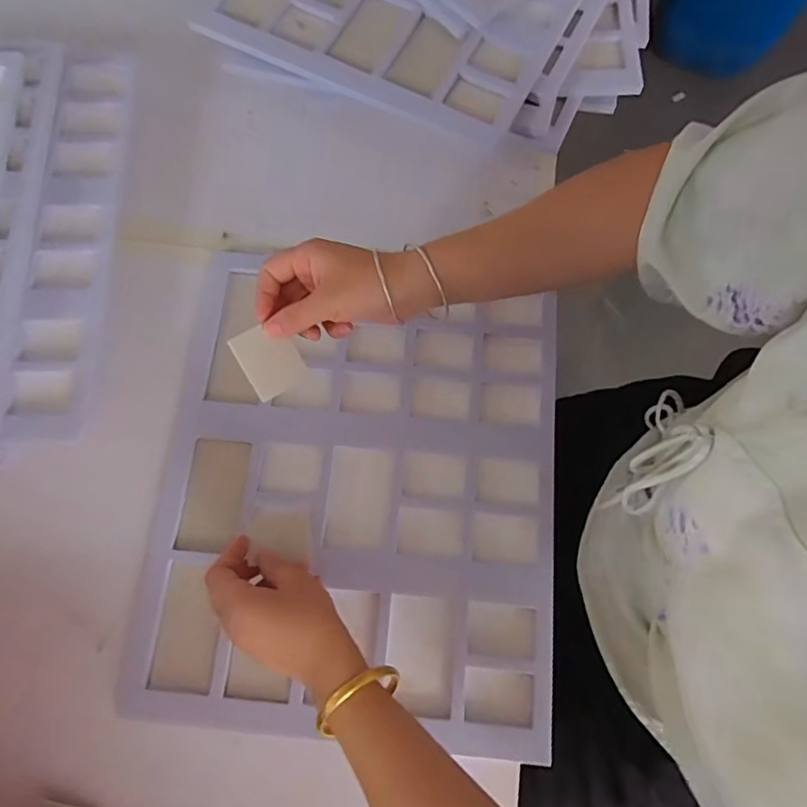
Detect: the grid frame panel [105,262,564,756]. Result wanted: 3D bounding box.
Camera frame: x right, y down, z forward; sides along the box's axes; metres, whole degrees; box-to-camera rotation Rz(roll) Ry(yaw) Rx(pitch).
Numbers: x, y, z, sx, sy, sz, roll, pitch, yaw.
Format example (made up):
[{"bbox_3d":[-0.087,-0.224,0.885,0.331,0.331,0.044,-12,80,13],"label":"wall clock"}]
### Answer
[{"bbox_3d":[-0.042,0.073,0.489,0.348,0.022,0.394,5,75,2],"label":"grid frame panel"}]

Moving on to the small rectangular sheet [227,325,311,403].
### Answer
[{"bbox_3d":[-0.102,-0.034,0.412,0.043,0.004,0.052,-35,107,-24],"label":"small rectangular sheet"}]

